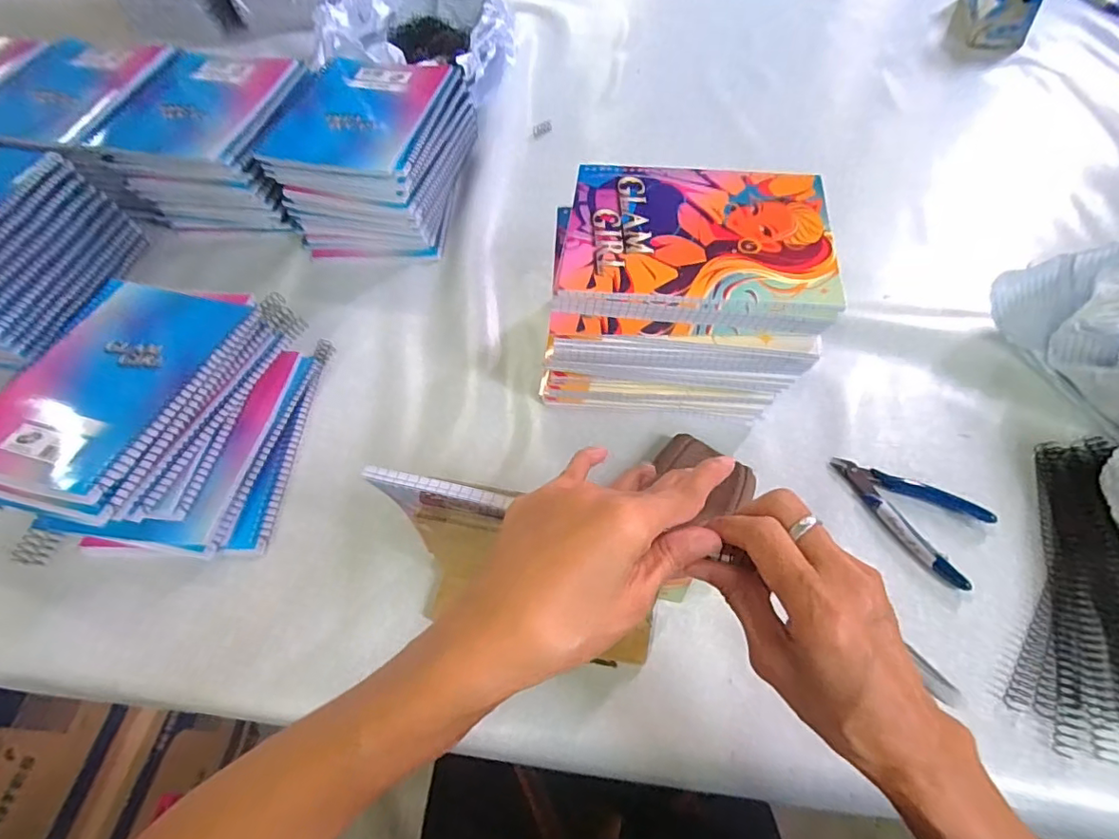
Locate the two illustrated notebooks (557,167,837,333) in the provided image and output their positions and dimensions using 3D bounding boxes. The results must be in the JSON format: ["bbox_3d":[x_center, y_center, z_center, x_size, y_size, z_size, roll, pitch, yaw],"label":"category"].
[{"bbox_3d":[0.104,-0.137,0.424,0.194,0.029,0.148,6,56,8],"label":"two illustrated notebooks"}]

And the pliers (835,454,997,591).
[{"bbox_3d":[0.281,0.068,0.439,0.067,0.009,0.122,-36,63,-20],"label":"pliers"}]

